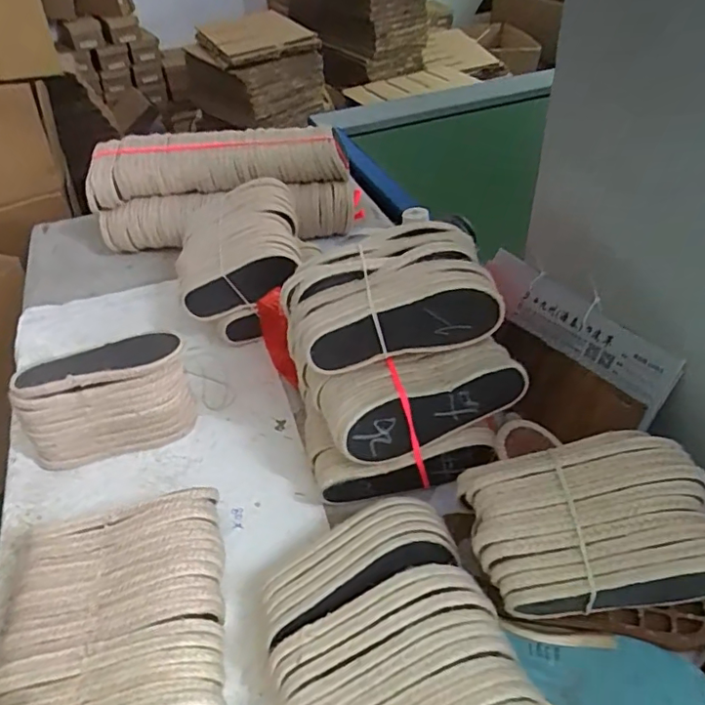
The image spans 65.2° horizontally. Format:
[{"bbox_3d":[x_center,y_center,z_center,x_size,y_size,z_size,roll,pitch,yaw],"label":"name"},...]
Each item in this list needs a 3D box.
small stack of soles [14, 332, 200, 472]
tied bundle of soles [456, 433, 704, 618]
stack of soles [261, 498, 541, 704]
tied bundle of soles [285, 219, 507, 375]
[{"bbox_3d":[-0.263,0.050,0.600,0.177,0.120,0.068,-12,44,-8],"label":"small stack of soles"},{"bbox_3d":[0.183,0.133,0.427,0.177,0.082,0.122,-19,58,20],"label":"tied bundle of soles"},{"bbox_3d":[0.022,0.224,0.424,0.161,0.087,0.189,-15,45,-12],"label":"stack of soles"},{"bbox_3d":[0.030,-0.054,0.513,0.186,0.077,0.108,-7,44,-3],"label":"tied bundle of soles"}]

